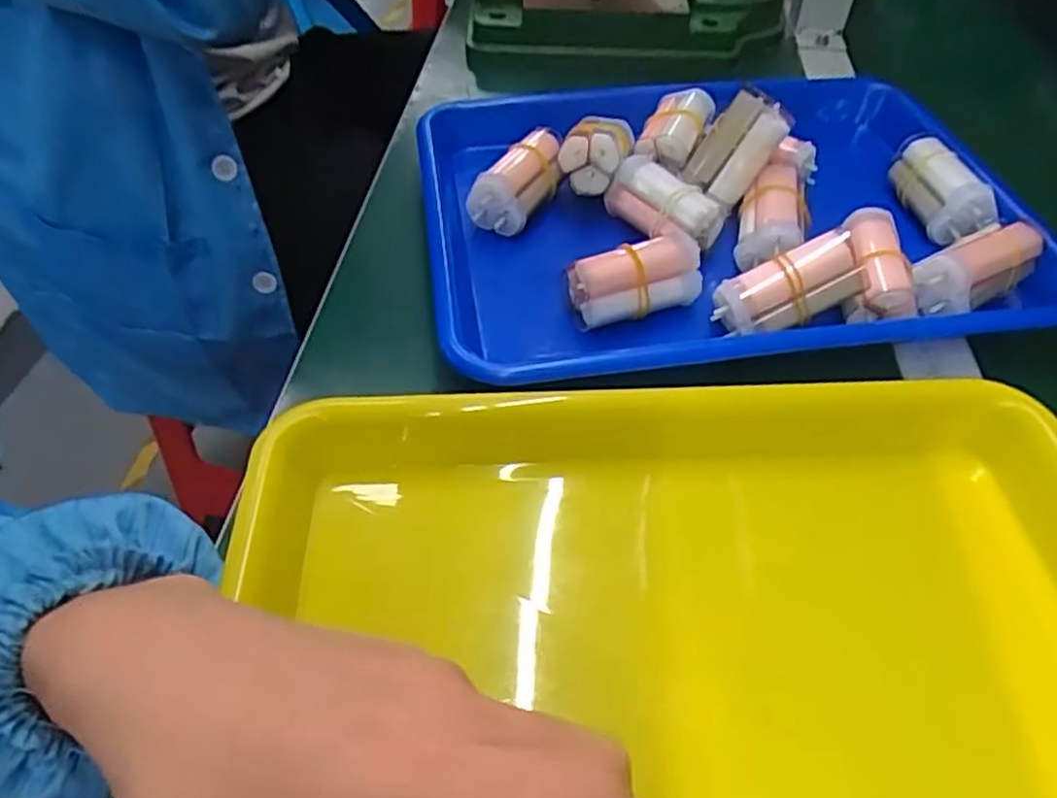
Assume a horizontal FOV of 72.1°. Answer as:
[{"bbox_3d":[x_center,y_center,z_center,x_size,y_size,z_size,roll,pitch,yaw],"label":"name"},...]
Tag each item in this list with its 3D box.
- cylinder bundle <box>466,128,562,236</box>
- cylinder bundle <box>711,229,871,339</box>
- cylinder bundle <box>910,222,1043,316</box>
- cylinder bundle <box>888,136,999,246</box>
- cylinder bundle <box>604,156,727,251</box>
[{"bbox_3d":[-0.004,-0.126,0.419,0.034,0.036,0.062,23,52,17],"label":"cylinder bundle"},{"bbox_3d":[0.124,-0.052,0.346,0.068,0.025,0.025,-21,51,5],"label":"cylinder bundle"},{"bbox_3d":[0.229,-0.066,0.369,0.065,0.030,0.031,-25,54,-7],"label":"cylinder bundle"},{"bbox_3d":[0.237,-0.121,0.418,0.027,0.030,0.067,-6,50,-8],"label":"cylinder bundle"},{"bbox_3d":[0.076,-0.108,0.401,0.029,0.031,0.066,-35,59,-28],"label":"cylinder bundle"}]

